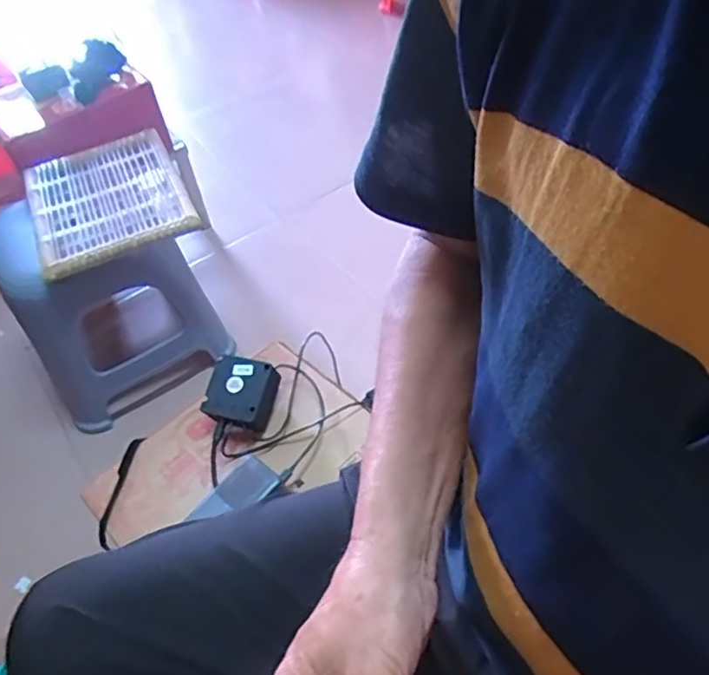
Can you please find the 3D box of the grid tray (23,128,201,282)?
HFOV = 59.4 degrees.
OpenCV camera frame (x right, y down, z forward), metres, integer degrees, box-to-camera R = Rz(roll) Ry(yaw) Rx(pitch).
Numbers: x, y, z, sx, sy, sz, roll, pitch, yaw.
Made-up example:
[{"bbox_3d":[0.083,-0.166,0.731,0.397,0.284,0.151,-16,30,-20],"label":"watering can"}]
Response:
[{"bbox_3d":[-0.383,-0.218,0.963,0.230,0.042,0.278,-24,51,-13],"label":"grid tray"}]

